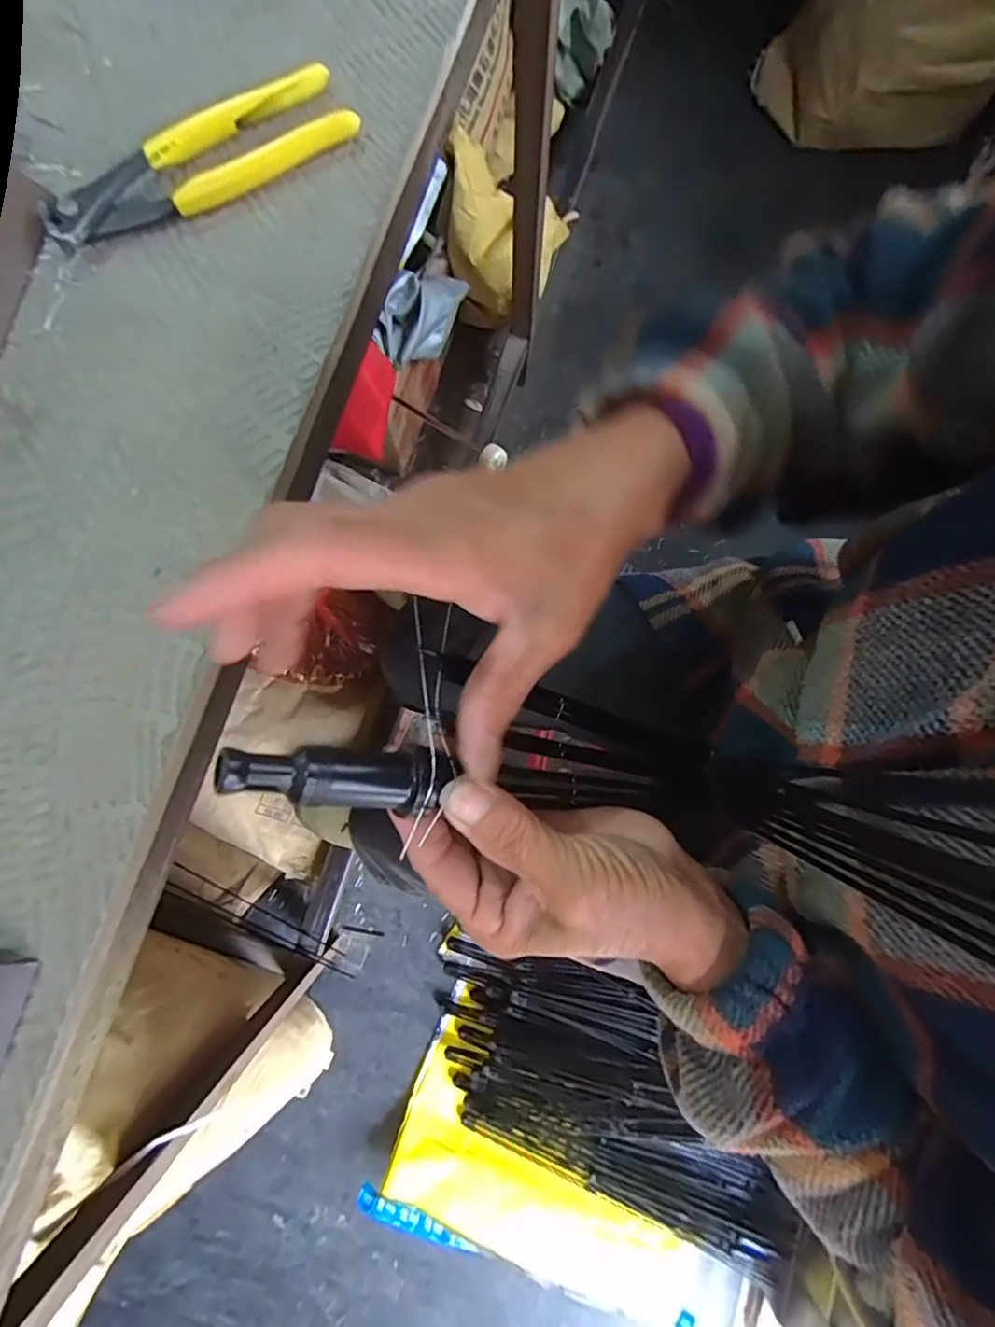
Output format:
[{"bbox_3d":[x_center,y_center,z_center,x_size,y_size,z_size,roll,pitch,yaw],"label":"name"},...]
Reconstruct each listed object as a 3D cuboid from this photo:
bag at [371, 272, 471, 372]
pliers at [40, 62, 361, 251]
[{"bbox_3d":[-0.119,-0.535,0.909,0.060,0.108,0.201,42,83,6],"label":"bag"},{"bbox_3d":[-0.155,-0.260,0.304,0.162,0.016,0.039,-30,81,-4],"label":"pliers"}]

